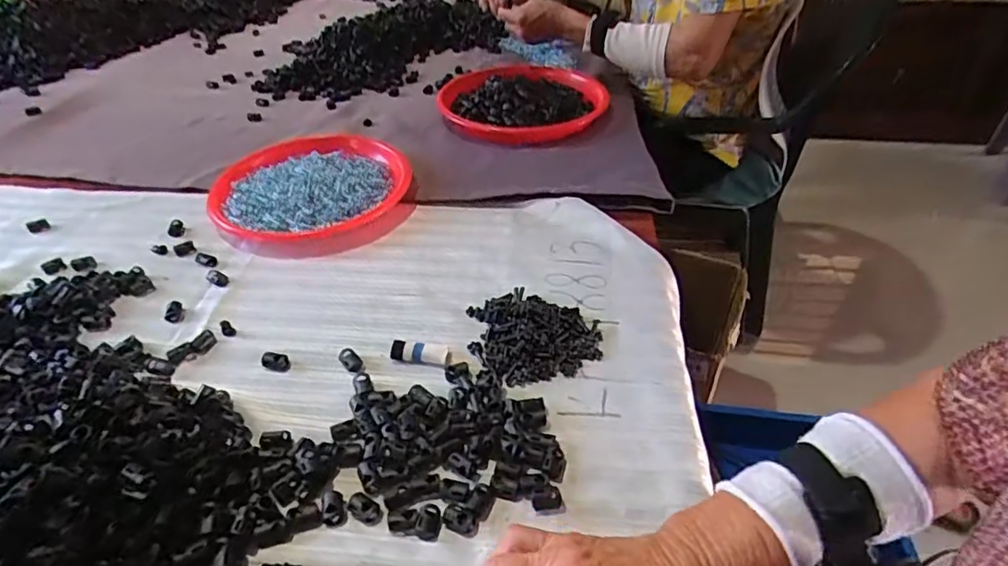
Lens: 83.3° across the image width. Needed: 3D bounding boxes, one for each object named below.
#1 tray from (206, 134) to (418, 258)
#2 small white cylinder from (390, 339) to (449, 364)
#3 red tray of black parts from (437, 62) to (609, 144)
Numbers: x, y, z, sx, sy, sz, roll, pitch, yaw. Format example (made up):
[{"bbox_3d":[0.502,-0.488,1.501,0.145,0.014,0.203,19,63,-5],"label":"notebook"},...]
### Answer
[{"bbox_3d":[-0.224,-0.109,0.666,0.225,0.032,0.195,1,41,2],"label":"tray"},{"bbox_3d":[-0.071,0.059,0.481,0.048,0.012,0.016,7,41,8],"label":"small white cylinder"},{"bbox_3d":[0.022,-0.254,0.774,0.215,0.035,0.177,-3,41,-3],"label":"red tray of black parts"}]

